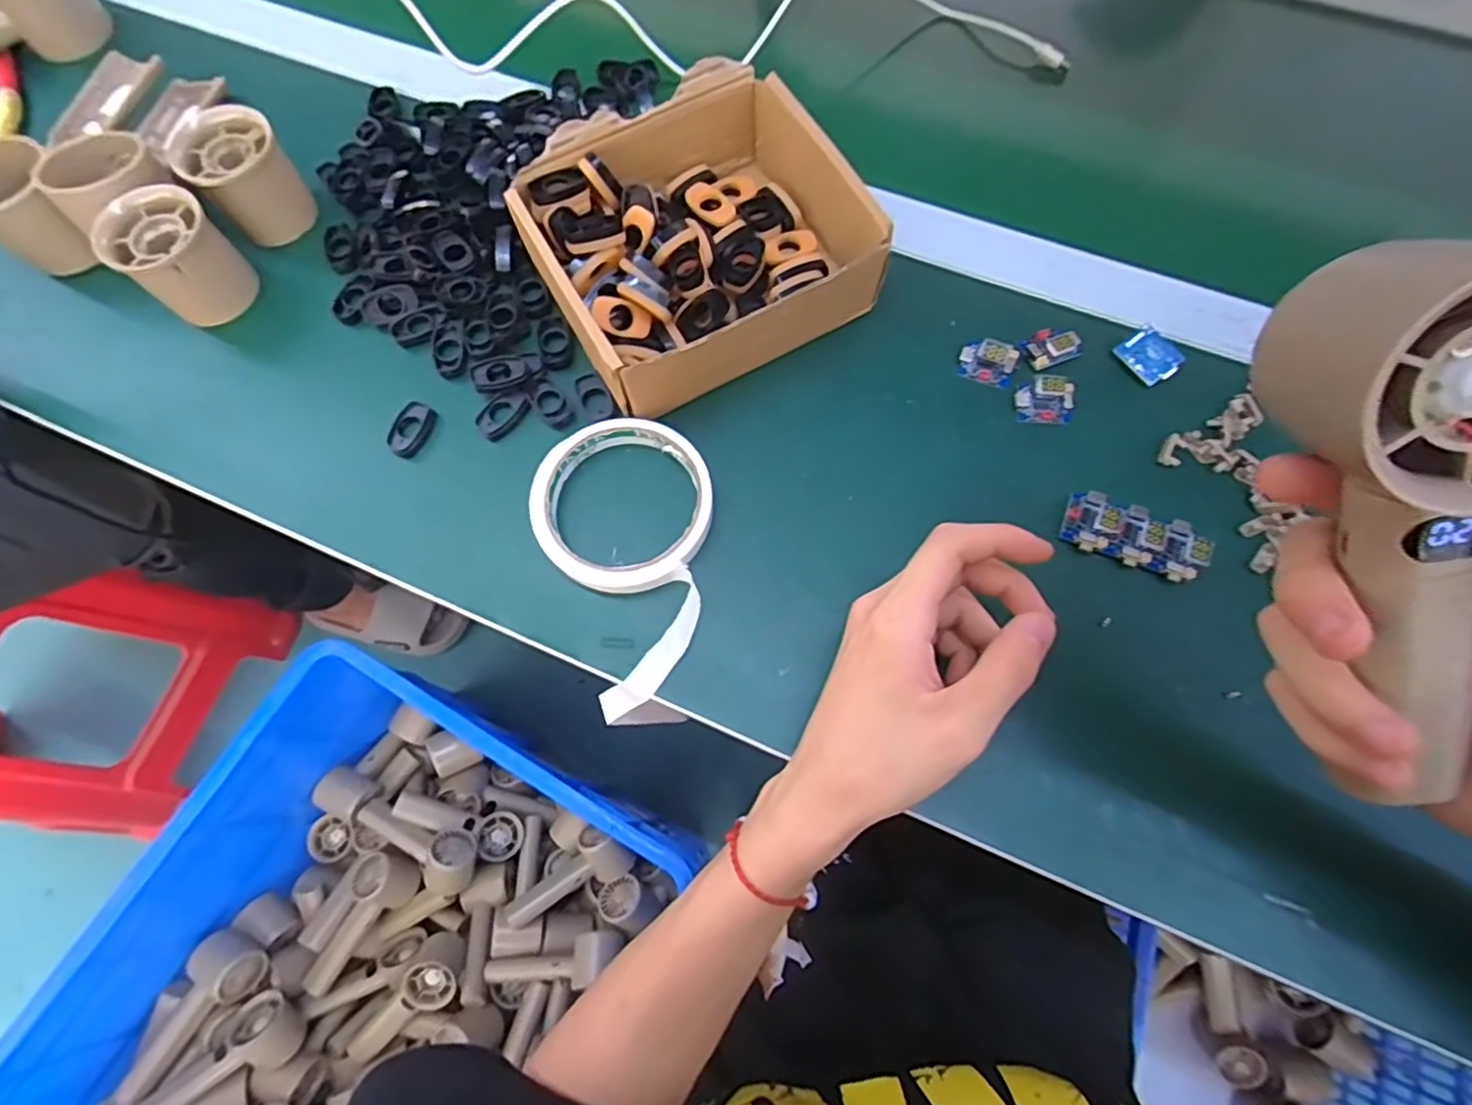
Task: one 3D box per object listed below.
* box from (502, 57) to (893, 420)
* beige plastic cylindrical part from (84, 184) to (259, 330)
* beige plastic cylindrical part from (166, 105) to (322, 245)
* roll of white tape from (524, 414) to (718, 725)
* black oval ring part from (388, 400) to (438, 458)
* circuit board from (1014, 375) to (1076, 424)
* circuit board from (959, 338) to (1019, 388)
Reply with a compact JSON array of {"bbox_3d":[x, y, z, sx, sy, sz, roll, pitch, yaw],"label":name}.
[{"bbox_3d":[-0.015,-0.175,0.381,0.186,0.056,0.165,-28,72,-9],"label":"box"},{"bbox_3d":[-0.318,-0.168,0.393,0.050,0.067,0.053,35,74,12],"label":"beige plastic cylindrical part"},{"bbox_3d":[-0.297,-0.226,0.413,0.056,0.059,0.050,-37,74,-12],"label":"beige plastic cylindrical part"},{"bbox_3d":[-0.046,0.004,0.345,0.091,0.021,0.155,-22,72,-7],"label":"roll of white tape"},{"bbox_3d":[-0.185,-0.070,0.383,0.019,0.010,0.032,14,71,5],"label":"black oval ring part"},{"bbox_3d":[0.173,-0.085,0.376,0.030,0.019,0.020,7,70,3],"label":"circuit board"},{"bbox_3d":[0.144,-0.108,0.381,0.030,0.019,0.019,14,71,5],"label":"circuit board"}]

